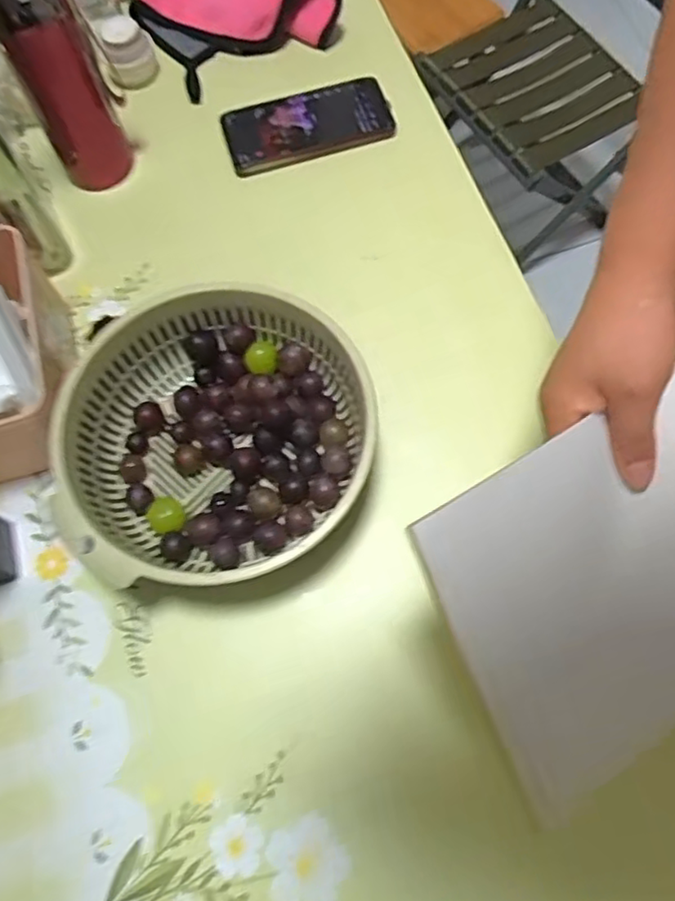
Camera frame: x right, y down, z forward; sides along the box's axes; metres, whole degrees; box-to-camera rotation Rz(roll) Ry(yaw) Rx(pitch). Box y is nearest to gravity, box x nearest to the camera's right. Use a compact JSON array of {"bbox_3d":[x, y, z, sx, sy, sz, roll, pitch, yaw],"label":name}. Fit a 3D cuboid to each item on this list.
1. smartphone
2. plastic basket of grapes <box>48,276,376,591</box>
[{"bbox_3d":[-0.029,-0.321,0.632,0.162,0.011,0.077,-17,70,-3],"label":"smartphone"},{"bbox_3d":[-0.090,-0.007,0.488,0.205,0.079,0.221,-1,70,2],"label":"plastic basket of grapes"}]

